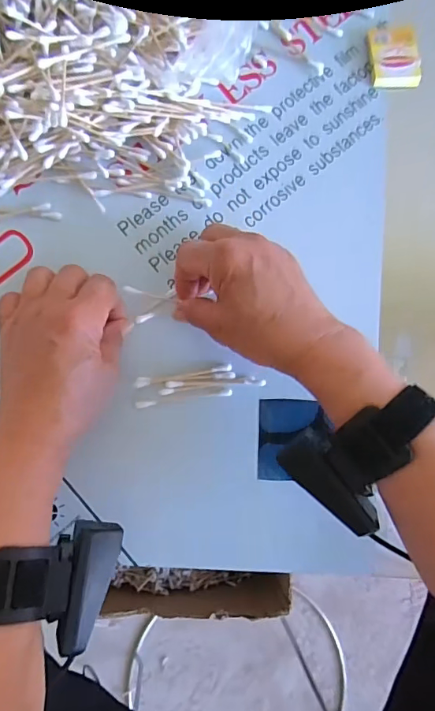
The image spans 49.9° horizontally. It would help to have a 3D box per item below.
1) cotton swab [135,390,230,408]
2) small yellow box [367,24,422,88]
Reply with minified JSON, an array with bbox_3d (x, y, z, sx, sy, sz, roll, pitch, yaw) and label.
[{"bbox_3d":[-0.024,0.032,0.346,0.070,0.004,0.005,-7,83,-6],"label":"cotton swab"},{"bbox_3d":[0.147,-0.249,0.388,0.040,0.009,0.052,-8,83,-6],"label":"small yellow box"}]

